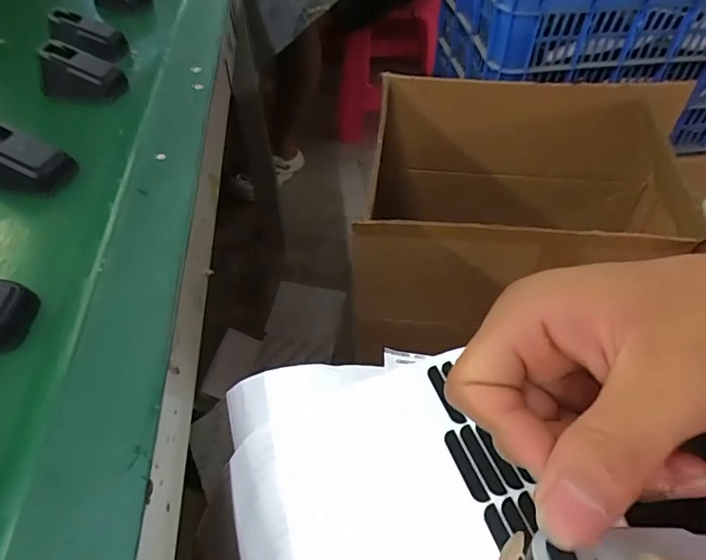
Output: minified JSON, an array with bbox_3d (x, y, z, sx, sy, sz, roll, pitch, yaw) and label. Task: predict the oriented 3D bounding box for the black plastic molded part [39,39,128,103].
[{"bbox_3d":[-0.253,-0.191,0.450,0.069,0.035,0.045,9,50,9],"label":"black plastic molded part"}]

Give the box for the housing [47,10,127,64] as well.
[{"bbox_3d":[-0.278,-0.258,0.510,0.074,0.023,0.038,13,43,-27],"label":"housing"}]

